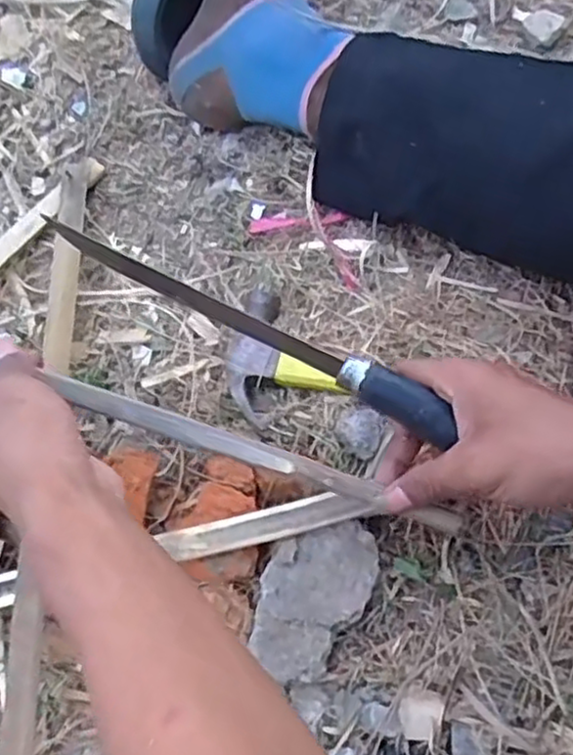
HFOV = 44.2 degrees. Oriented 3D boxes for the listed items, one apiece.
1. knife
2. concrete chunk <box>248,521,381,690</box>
[{"bbox_3d":[-0.022,-0.028,0.388,0.241,0.022,0.019,26,72,7],"label":"knife"},{"bbox_3d":[0.014,0.126,0.411,0.057,0.021,0.092,33,73,12],"label":"concrete chunk"}]

